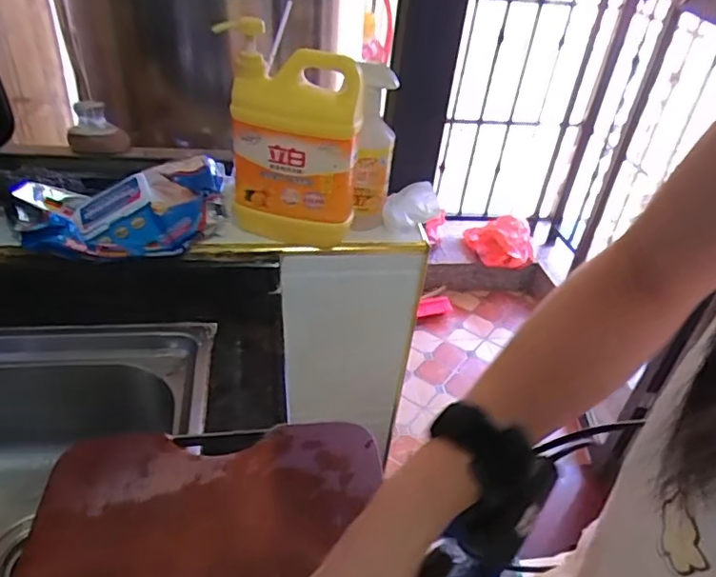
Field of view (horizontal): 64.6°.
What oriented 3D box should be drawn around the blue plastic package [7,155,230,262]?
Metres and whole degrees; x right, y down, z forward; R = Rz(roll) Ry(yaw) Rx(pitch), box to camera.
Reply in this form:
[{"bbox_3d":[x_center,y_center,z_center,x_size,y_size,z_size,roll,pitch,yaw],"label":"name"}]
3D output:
[{"bbox_3d":[-0.283,-0.098,0.692,0.249,0.068,0.123,-6,38,-17],"label":"blue plastic package"}]

